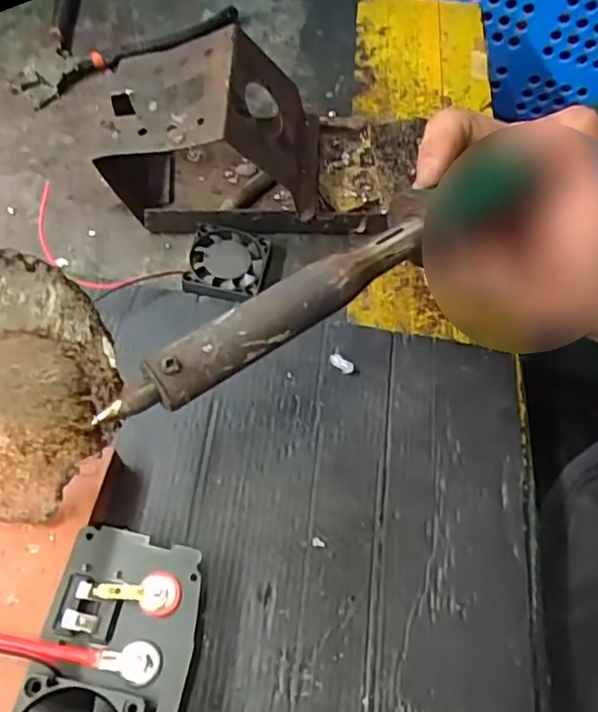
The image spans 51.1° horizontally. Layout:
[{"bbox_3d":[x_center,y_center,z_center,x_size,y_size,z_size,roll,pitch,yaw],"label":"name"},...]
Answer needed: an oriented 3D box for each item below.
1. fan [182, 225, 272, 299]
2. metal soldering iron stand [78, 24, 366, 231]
[{"bbox_3d":[-0.037,-0.048,0.328,0.039,0.010,0.038,10,63,0],"label":"fan"},{"bbox_3d":[-0.035,-0.108,0.319,0.134,0.081,0.068,2,63,-4],"label":"metal soldering iron stand"}]

